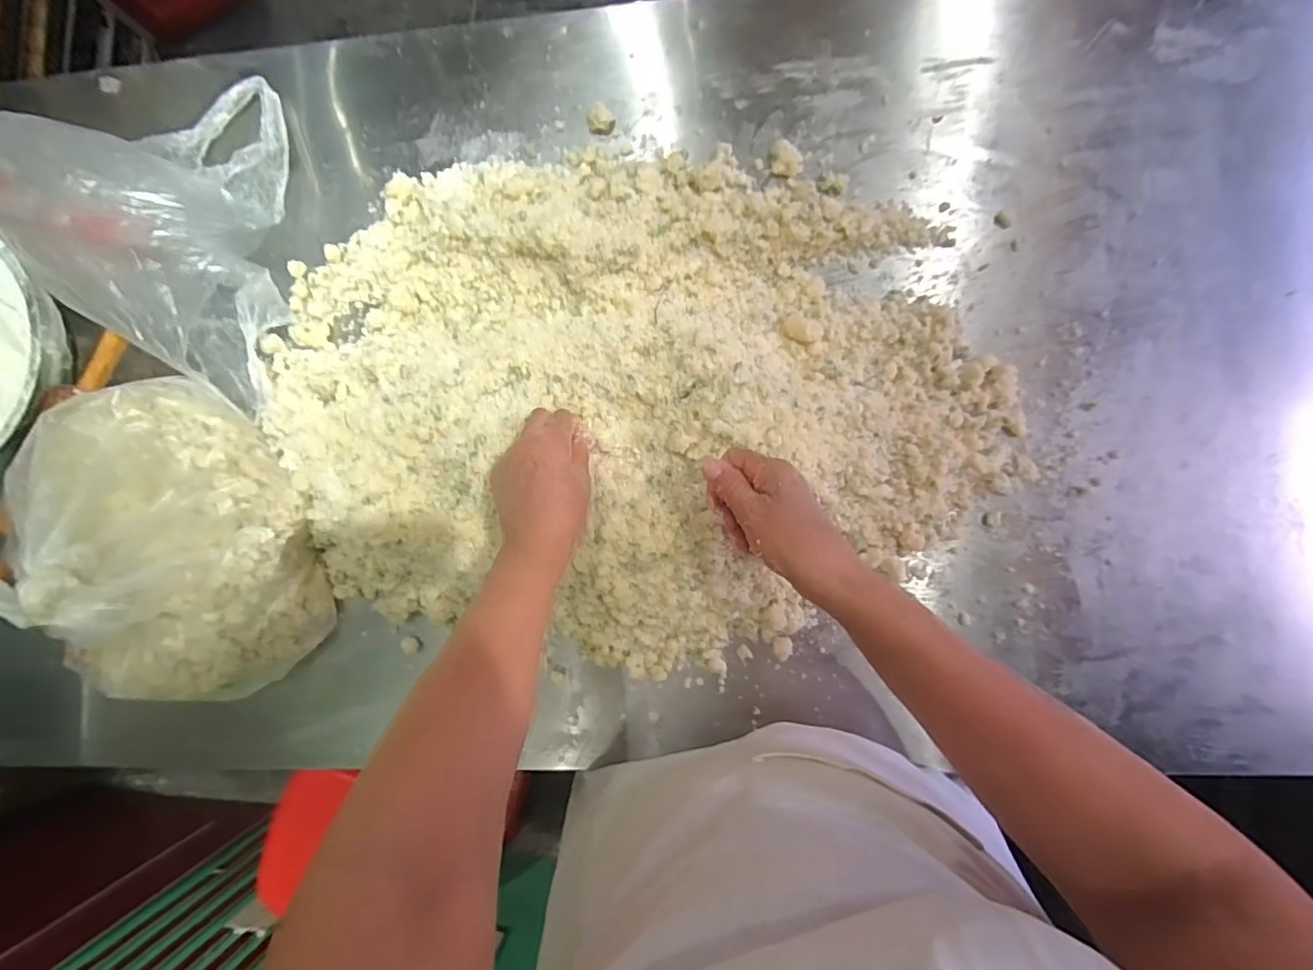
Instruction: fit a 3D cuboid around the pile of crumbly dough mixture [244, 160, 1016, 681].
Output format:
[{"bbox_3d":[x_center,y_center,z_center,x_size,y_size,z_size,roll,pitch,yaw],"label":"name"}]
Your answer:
[{"bbox_3d":[-0.039,-0.079,0.534,0.718,0.085,0.498,2,89,5],"label":"pile of crumbly dough mixture"}]

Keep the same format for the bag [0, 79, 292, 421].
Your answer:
[{"bbox_3d":[-0.573,-0.254,0.568,0.340,0.107,0.324,-2,89,5],"label":"bag"}]

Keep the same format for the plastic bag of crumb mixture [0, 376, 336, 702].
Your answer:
[{"bbox_3d":[-0.470,0.054,0.528,0.231,0.140,0.314,1,89,5],"label":"plastic bag of crumb mixture"}]

